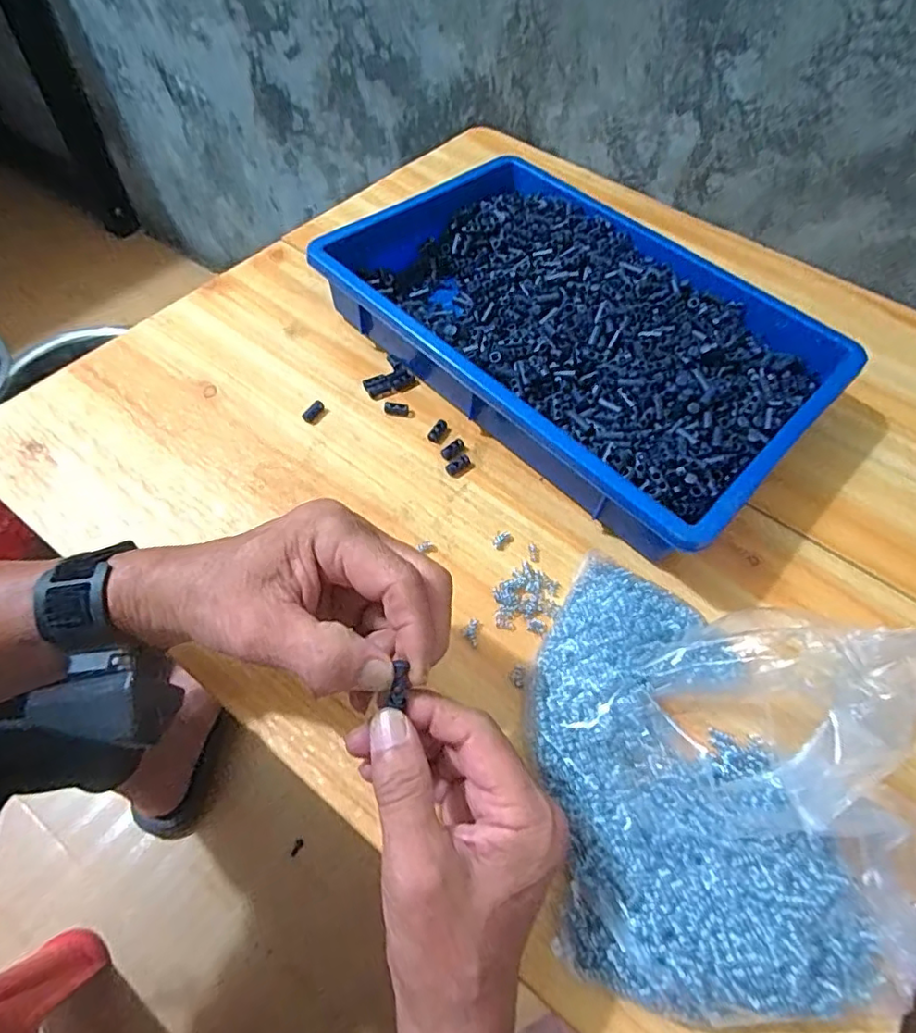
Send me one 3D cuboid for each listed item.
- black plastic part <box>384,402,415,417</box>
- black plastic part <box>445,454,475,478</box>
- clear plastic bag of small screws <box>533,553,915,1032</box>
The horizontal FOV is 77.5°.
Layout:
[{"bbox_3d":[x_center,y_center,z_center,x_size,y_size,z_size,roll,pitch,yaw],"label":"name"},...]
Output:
[{"bbox_3d":[-0.045,-0.083,0.437,0.023,0.004,0.012,8,58,1],"label":"black plastic part"},{"bbox_3d":[0.002,-0.036,0.415,0.019,0.004,0.013,-31,65,-21],"label":"black plastic part"},{"bbox_3d":[0.144,0.116,0.289,0.206,0.076,0.221,2,58,-3],"label":"clear plastic bag of small screws"}]

